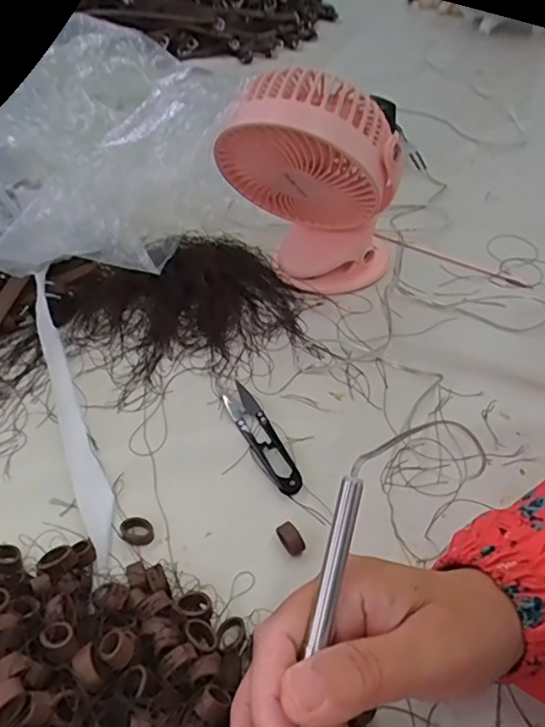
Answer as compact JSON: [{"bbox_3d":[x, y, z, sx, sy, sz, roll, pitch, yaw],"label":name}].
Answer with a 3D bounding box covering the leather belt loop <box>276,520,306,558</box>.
[{"bbox_3d":[0.012,0.112,0.344,0.010,0.013,0.021,-24,54,-23],"label":"leather belt loop"}]

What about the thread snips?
[{"bbox_3d":[-0.008,0.054,0.395,0.023,0.008,0.096,-21,52,-21],"label":"thread snips"}]

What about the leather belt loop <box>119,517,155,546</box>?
[{"bbox_3d":[-0.087,0.107,0.348,0.022,0.007,0.015,4,48,1],"label":"leather belt loop"}]

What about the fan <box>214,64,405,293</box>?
[{"bbox_3d":[0.031,-0.144,0.450,0.142,0.180,0.094,12,48,7],"label":"fan"}]

